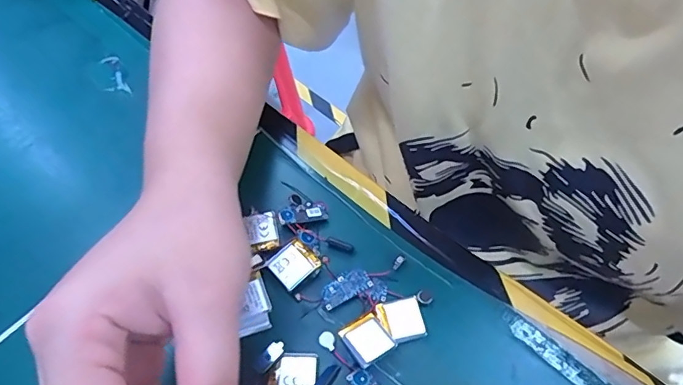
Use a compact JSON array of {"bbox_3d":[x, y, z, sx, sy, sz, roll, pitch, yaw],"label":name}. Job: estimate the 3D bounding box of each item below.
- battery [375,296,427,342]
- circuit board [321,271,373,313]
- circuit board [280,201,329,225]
[{"bbox_3d":[0.031,0.067,0.255,0.023,0.006,0.021,-11,60,-6],"label":"battery"},{"bbox_3d":[0.002,0.051,0.263,0.029,0.005,0.012,-27,62,-15],"label":"circuit board"},{"bbox_3d":[-0.022,0.013,0.285,0.027,0.006,0.013,-15,60,-8],"label":"circuit board"}]

